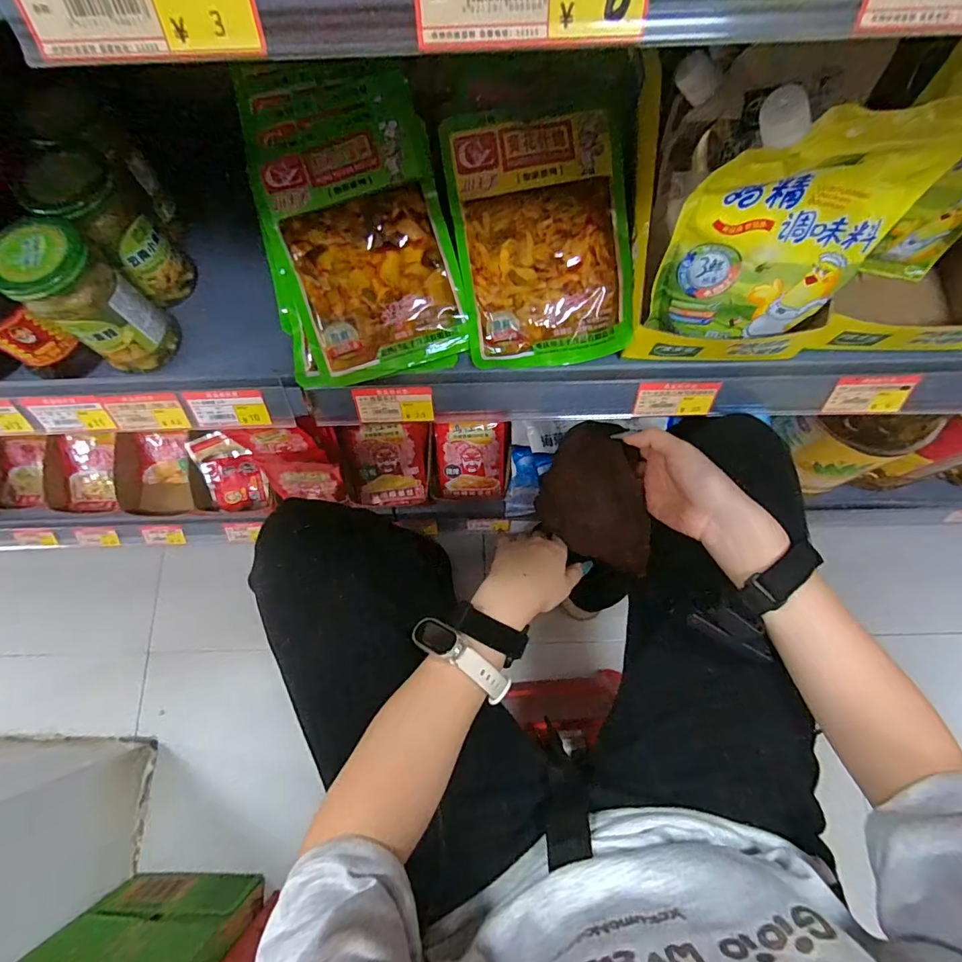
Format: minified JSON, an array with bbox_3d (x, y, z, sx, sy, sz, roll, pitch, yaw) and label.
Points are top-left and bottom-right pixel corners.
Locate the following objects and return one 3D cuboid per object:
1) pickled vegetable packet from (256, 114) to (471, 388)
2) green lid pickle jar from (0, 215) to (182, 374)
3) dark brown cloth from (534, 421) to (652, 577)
[{"bbox_3d":[-0.095,-0.182,0.378,0.131,0.011,0.183,-17,99,0],"label":"pickled vegetable packet"},{"bbox_3d":[-0.295,-0.136,0.357,0.057,0.104,0.060,0,75,1],"label":"green lid pickle jar"},{"bbox_3d":[0.126,0.012,0.463,0.122,0.040,0.118,29,112,23],"label":"dark brown cloth"}]

